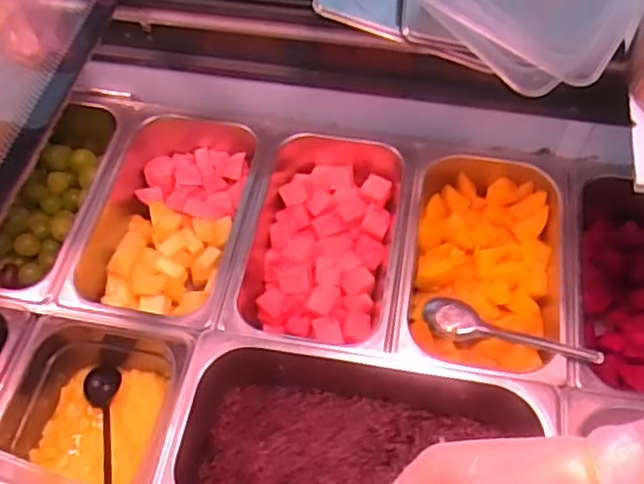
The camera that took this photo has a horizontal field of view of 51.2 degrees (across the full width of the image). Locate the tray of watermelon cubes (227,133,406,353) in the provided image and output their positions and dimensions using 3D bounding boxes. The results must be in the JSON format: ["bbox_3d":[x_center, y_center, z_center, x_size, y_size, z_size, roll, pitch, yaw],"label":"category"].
[{"bbox_3d":[0.001,-0.003,0.711,0.157,0.072,0.261,9,57,4],"label":"tray of watermelon cubes"}]

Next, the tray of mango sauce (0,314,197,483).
[{"bbox_3d":[-0.211,0.158,0.632,0.161,0.076,0.168,9,57,4],"label":"tray of mango sauce"}]

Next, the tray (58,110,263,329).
[{"bbox_3d":[-0.160,-0.032,0.735,0.164,0.076,0.281,8,57,4],"label":"tray"}]

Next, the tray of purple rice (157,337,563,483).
[{"bbox_3d":[0.030,0.191,0.606,0.322,0.086,0.180,10,57,5],"label":"tray of purple rice"}]

